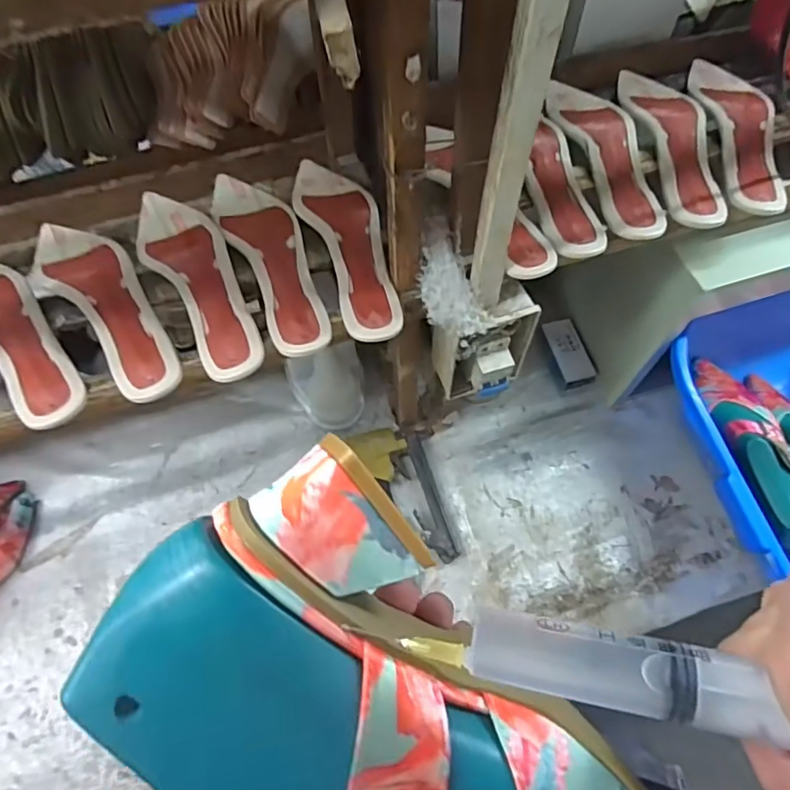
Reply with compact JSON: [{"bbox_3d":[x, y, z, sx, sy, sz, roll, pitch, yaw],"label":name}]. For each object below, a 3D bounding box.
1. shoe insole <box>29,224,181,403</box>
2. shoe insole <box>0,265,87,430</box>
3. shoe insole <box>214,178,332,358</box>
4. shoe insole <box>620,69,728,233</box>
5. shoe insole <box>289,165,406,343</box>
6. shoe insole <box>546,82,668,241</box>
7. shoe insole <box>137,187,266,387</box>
[{"bbox_3d":[-0.271,-0.089,0.506,0.072,0.021,0.235,-36,70,-17],"label":"shoe insole"},{"bbox_3d":[-0.353,-0.064,0.491,0.238,0.016,0.071,40,70,17],"label":"shoe insole"},{"bbox_3d":[-0.123,-0.139,0.540,0.068,0.015,0.243,-22,66,-11],"label":"shoe insole"},{"bbox_3d":[0.290,-0.267,0.565,0.074,0.016,0.233,-4,64,-2],"label":"shoe insole"},{"bbox_3d":[-0.047,-0.158,0.546,0.071,0.020,0.237,-19,66,-9],"label":"shoe insole"},{"bbox_3d":[0.217,-0.253,0.560,0.072,0.020,0.227,-13,65,-7],"label":"shoe insole"},{"bbox_3d":[-0.191,-0.115,0.519,0.068,0.022,0.238,-27,67,-13],"label":"shoe insole"}]

